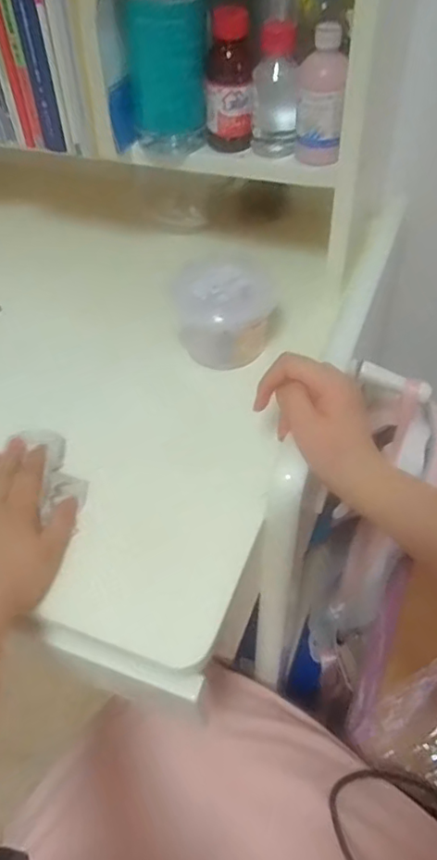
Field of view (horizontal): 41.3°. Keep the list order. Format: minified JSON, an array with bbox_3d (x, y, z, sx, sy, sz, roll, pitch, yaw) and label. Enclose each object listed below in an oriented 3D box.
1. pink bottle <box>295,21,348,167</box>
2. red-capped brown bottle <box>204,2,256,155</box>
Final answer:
[{"bbox_3d":[0.085,-0.278,0.486,0.038,0.103,0.033,2,49,5],"label":"pink bottle"},{"bbox_3d":[0.009,-0.305,0.516,0.044,0.106,0.037,-2,49,2],"label":"red-capped brown bottle"}]

